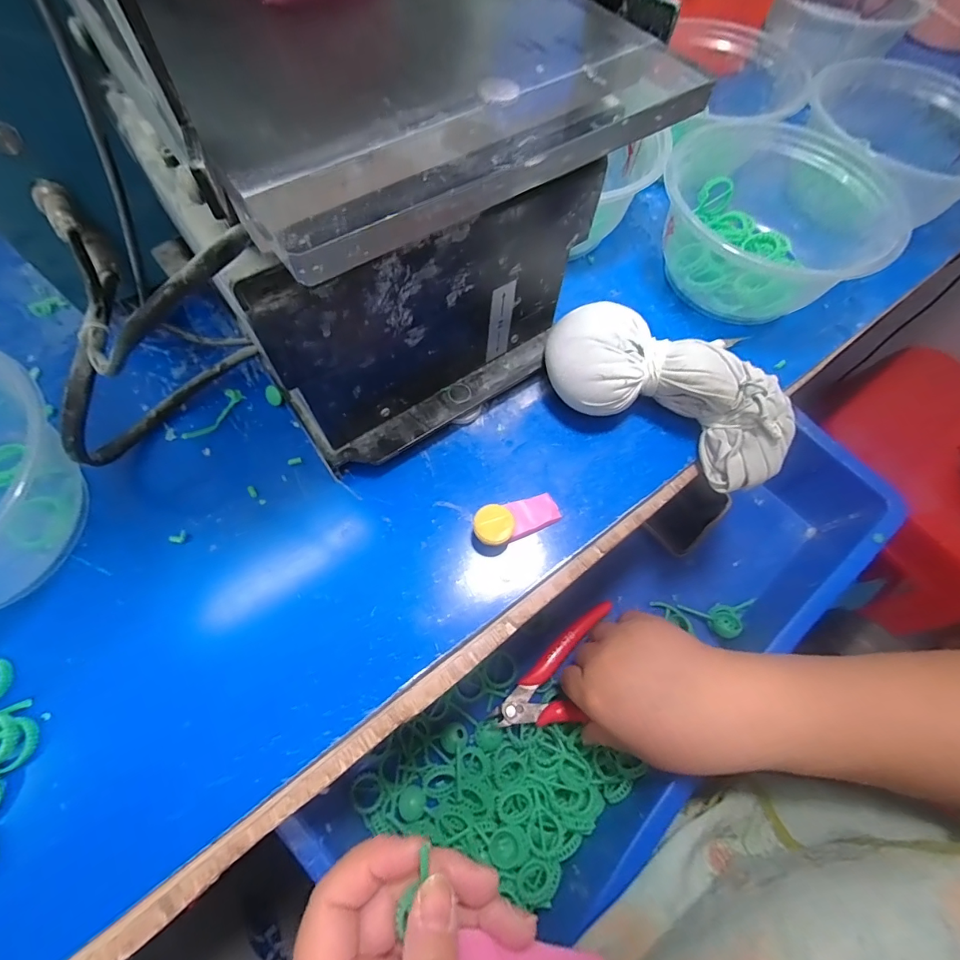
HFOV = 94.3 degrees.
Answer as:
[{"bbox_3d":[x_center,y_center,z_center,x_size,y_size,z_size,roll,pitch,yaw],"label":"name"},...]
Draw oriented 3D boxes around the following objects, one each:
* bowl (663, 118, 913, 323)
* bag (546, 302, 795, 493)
[{"bbox_3d":[0.182,-0.164,0.286,0.127,0.059,0.113,34,69,12],"label":"bowl"},{"bbox_3d":[0.103,-0.049,0.242,0.137,0.046,0.063,23,67,8],"label":"bag"}]

